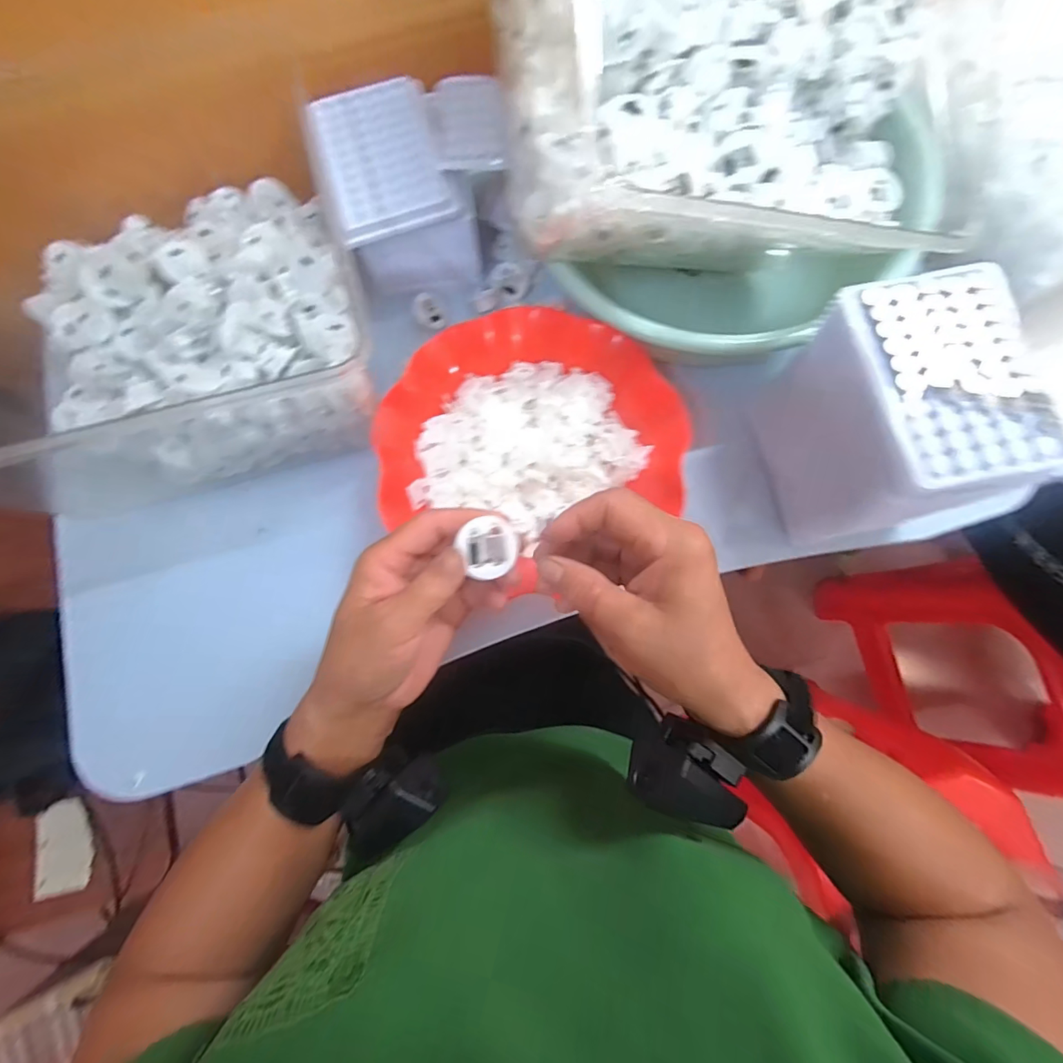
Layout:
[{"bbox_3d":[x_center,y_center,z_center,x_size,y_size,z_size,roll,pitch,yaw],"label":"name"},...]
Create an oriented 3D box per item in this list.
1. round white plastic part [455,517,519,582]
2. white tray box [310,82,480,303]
[{"bbox_3d":[-0.022,0.009,0.259,0.030,0.016,0.029,0,77,1],"label":"round white plastic part"},{"bbox_3d":[-0.113,-0.283,0.417,0.107,0.087,0.140,-23,78,-4],"label":"white tray box"}]

